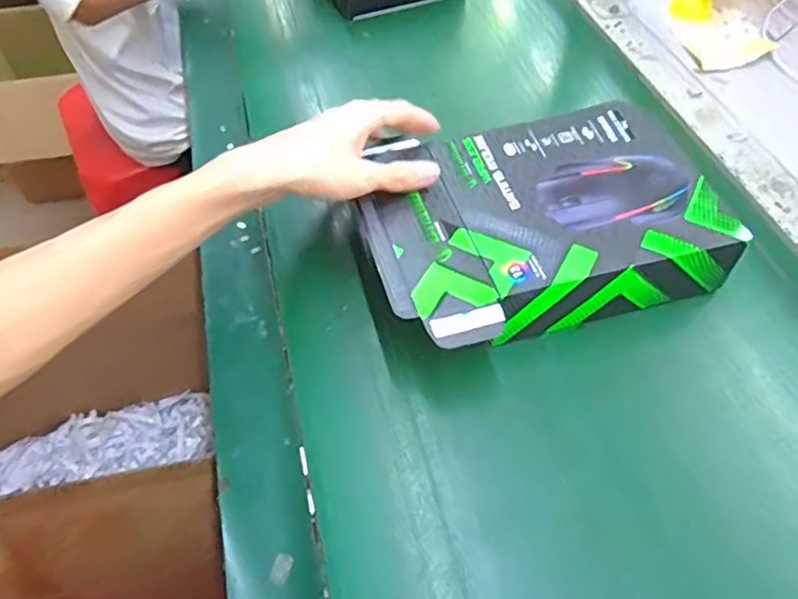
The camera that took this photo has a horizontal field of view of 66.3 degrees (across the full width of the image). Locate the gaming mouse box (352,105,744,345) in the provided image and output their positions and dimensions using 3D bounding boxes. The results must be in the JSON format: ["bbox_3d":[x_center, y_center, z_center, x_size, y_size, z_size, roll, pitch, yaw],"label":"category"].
[{"bbox_3d":[0.099,-0.054,0.447,0.241,0.053,0.169,-14,54,-10],"label":"gaming mouse box"}]

